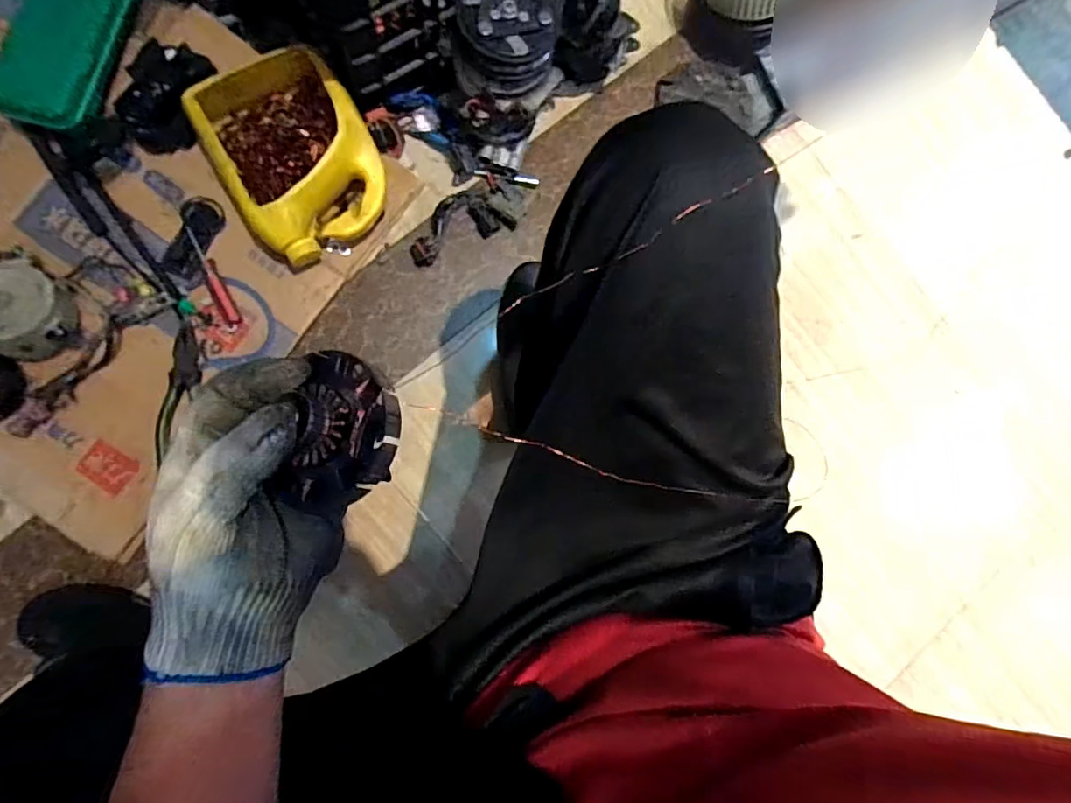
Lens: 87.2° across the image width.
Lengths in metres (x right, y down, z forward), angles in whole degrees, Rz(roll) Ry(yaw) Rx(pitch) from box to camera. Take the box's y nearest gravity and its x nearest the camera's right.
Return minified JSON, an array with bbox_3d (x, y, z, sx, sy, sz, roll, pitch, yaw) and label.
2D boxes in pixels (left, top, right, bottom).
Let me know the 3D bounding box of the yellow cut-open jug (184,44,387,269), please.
[{"bbox_3d":[-0.306,-0.310,0.723,0.182,0.091,0.236,-32,92,-8],"label":"yellow cut-open jug"}]

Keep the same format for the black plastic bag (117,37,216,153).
[{"bbox_3d":[-0.468,-0.388,0.711,0.086,0.054,0.128,19,85,-6],"label":"black plastic bag"}]

